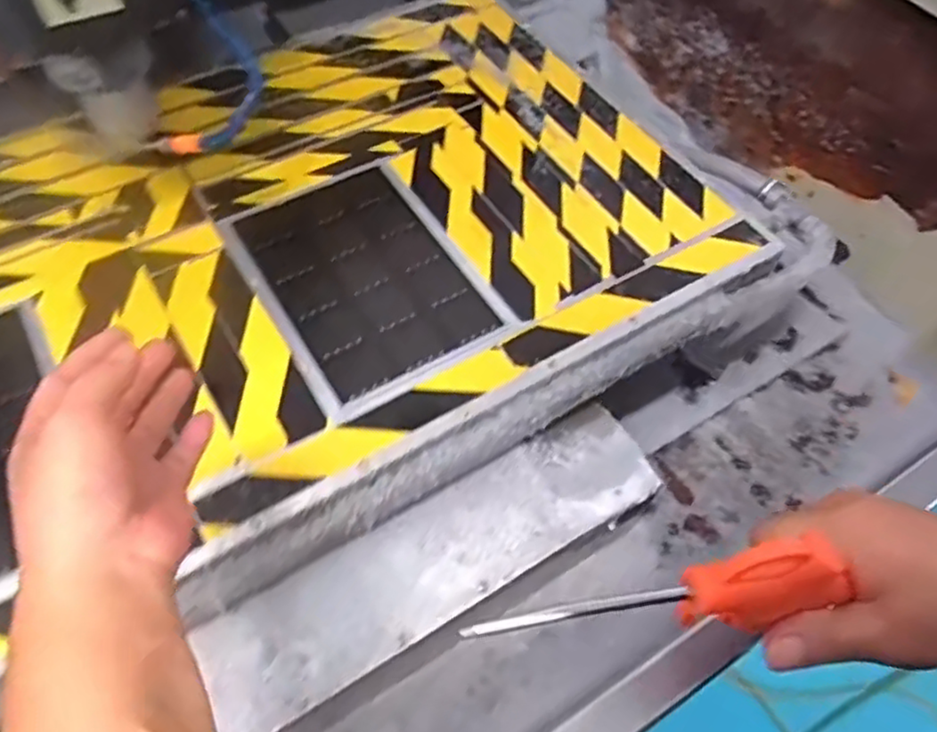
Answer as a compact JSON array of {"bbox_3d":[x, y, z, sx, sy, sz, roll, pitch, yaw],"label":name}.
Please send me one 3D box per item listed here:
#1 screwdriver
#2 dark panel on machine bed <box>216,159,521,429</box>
[{"bbox_3d":[0.078,0.096,0.289,0.152,0.027,0.028,-10,58,3],"label":"screwdriver"},{"bbox_3d":[-0.106,-0.096,0.704,0.198,0.012,0.275,-28,63,-18],"label":"dark panel on machine bed"}]

